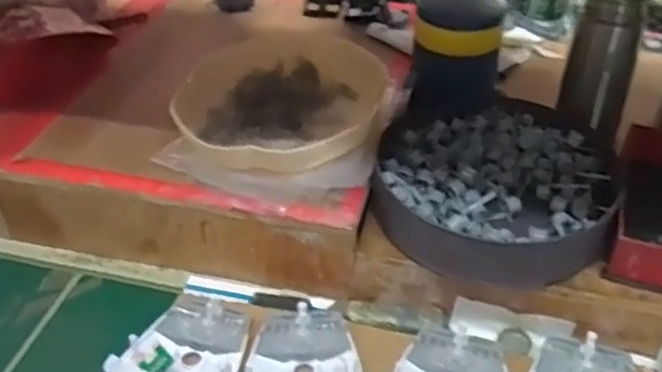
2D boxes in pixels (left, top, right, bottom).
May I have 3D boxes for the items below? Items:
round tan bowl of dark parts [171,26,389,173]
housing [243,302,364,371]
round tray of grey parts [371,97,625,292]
[{"bbox_3d":[-0.044,-0.090,0.706,0.189,0.049,0.230,6,41,7],"label":"round tan bowl of dark parts"},{"bbox_3d":[-0.017,0.141,0.566,0.097,0.016,0.106,8,41,9],"label":"housing"},{"bbox_3d":[0.150,-0.003,0.657,0.209,0.057,0.216,0,41,0],"label":"round tray of grey parts"}]

